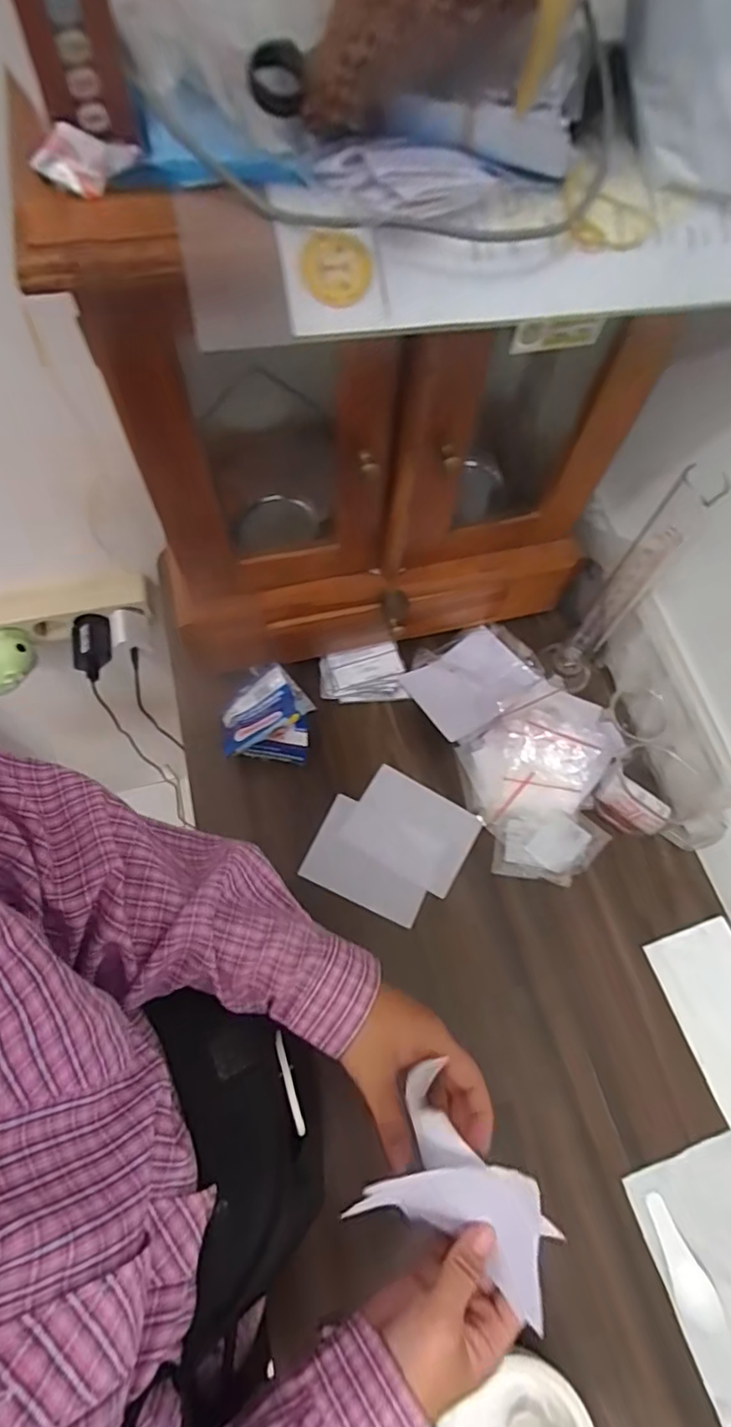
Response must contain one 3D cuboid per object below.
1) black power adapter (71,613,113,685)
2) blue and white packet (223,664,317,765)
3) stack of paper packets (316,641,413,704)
[{"bbox_3d":[-0.321,-0.077,0.685,0.040,0.028,0.073,-9,66,-7],"label":"black power adapter"},{"bbox_3d":[-0.094,0.001,0.555,0.080,0.052,0.083,0,66,-2],"label":"blue and white packet"},{"bbox_3d":[-0.003,-0.041,0.603,0.087,0.017,0.058,-6,66,-5],"label":"stack of paper packets"}]

